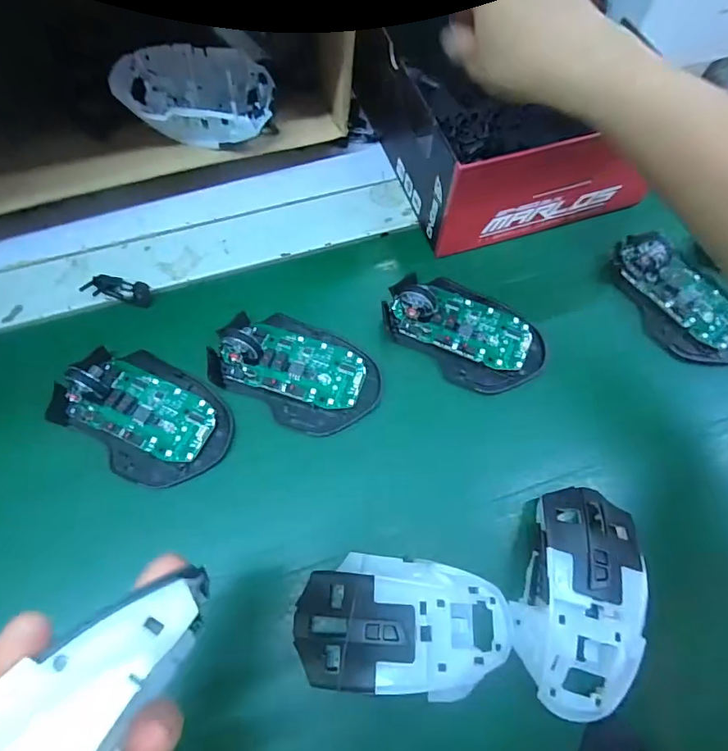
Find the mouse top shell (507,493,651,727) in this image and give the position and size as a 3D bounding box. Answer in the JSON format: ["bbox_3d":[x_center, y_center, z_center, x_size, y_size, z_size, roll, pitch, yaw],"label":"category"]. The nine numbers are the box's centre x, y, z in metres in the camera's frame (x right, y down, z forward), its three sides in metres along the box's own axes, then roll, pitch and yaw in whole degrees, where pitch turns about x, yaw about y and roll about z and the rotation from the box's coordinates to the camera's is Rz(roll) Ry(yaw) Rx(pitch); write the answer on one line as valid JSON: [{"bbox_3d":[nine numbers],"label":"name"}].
[{"bbox_3d":[0.120,0.121,0.259,0.059,0.031,0.115,13,67,4],"label":"mouse top shell"}]

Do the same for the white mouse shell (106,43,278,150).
[{"bbox_3d":[-0.125,-0.210,0.357,0.112,0.030,0.069,2,66,-1],"label":"white mouse shell"}]

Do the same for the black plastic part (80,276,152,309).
[{"bbox_3d":[-0.179,-0.062,0.345,0.044,0.016,0.018,14,67,4],"label":"black plastic part"}]

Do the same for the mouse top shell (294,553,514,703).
[{"bbox_3d":[0.023,0.130,0.249,0.115,0.027,0.062,2,66,-1],"label":"mouse top shell"}]

